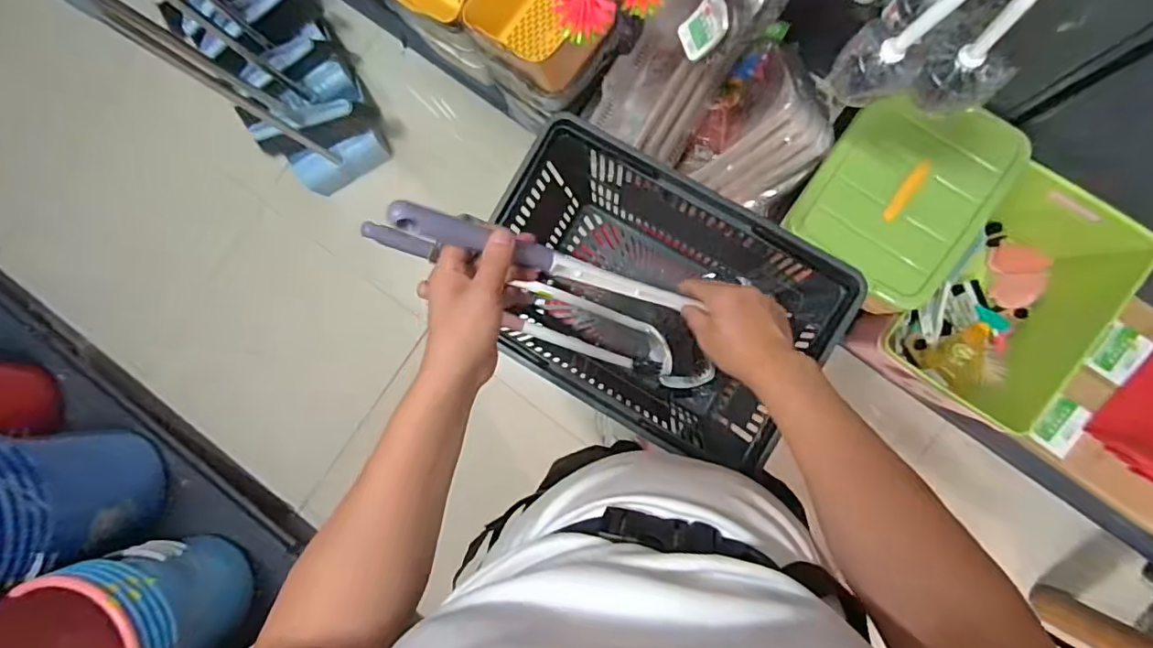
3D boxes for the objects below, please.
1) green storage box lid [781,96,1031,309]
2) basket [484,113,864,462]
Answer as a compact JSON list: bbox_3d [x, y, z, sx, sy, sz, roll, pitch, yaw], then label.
[{"bbox_3d":[0.572,-0.224,0.942,0.287,0.046,0.325,33,99,5],"label":"green storage box lid"},{"bbox_3d":[0.107,-0.035,0.847,0.465,0.269,0.320,30,91,6],"label":"basket"}]

